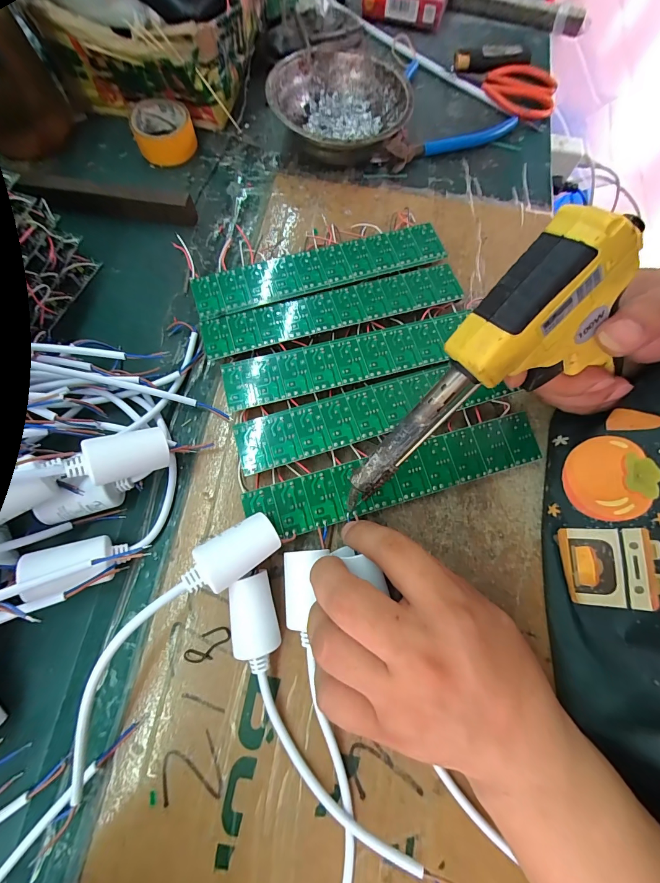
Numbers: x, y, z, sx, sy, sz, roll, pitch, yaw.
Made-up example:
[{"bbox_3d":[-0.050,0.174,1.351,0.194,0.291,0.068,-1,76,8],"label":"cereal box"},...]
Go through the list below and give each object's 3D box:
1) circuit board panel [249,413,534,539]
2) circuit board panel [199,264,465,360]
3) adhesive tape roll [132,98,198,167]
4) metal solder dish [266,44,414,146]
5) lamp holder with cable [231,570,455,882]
[{"bbox_3d":[0.045,0.023,0.235,0.198,0.004,0.035,-15,79,-6],"label":"circuit board panel"},{"bbox_3d":[0.003,-0.102,0.269,0.198,0.004,0.035,-16,71,-7],"label":"circuit board panel"},{"bbox_3d":[-0.155,-0.290,0.327,0.052,0.023,0.047,-24,76,-5],"label":"adhesive tape roll"},{"bbox_3d":[0.008,-0.300,0.323,0.120,0.043,0.118,0,75,1],"label":"metal solder dish"},{"bbox_3d":[-0.007,0.164,0.190,0.048,0.028,0.187,-34,77,-11],"label":"lamp holder with cable"}]

